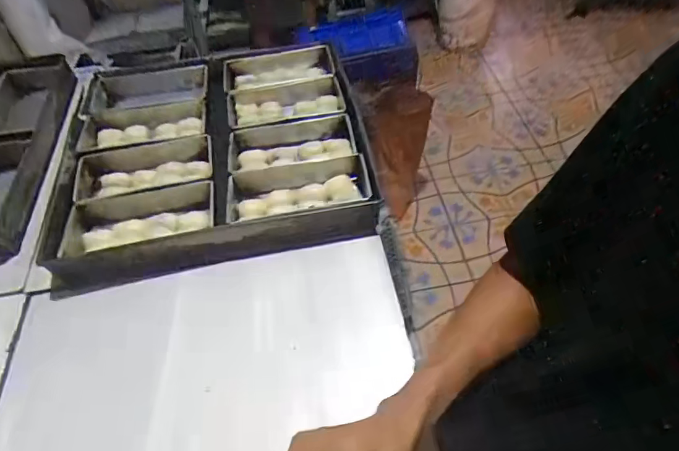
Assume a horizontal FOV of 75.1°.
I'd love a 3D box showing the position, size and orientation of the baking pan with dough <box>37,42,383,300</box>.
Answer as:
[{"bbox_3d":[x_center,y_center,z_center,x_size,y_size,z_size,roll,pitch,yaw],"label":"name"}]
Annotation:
[{"bbox_3d":[-0.213,-0.144,0.746,0.465,0.067,0.471,-10,52,-3],"label":"baking pan with dough"}]

